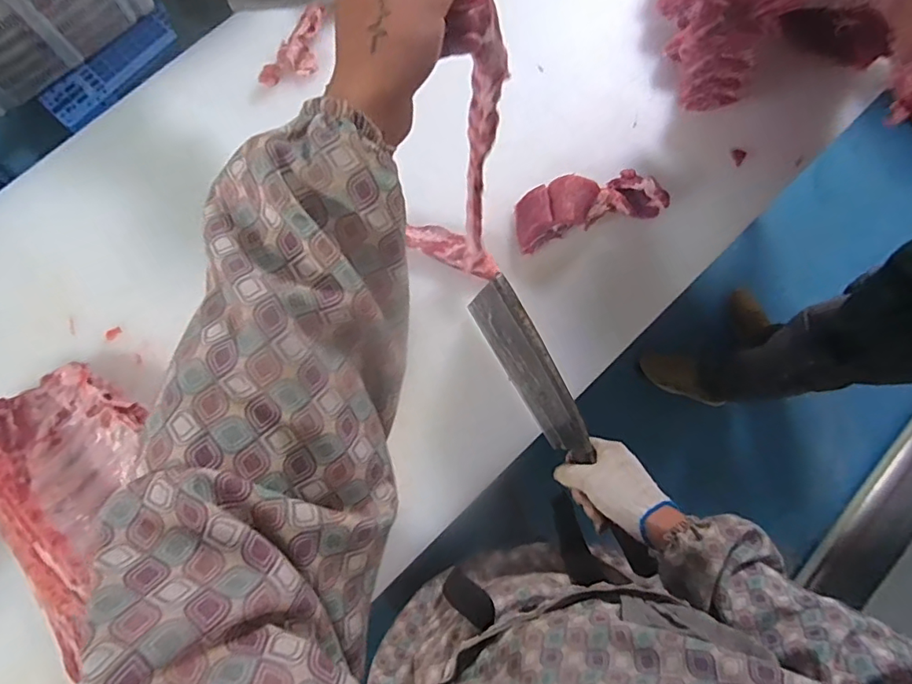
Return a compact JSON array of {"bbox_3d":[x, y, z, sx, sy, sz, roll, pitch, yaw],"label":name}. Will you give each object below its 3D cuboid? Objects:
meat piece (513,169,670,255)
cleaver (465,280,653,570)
[{"bbox_3d":[0.185,-0.190,0.735,0.205,0.083,0.073,-16,79,-4],"label":"meat piece"},{"bbox_3d":[0.129,0.102,0.652,0.030,0.139,0.380,-28,86,-6],"label":"cleaver"}]

